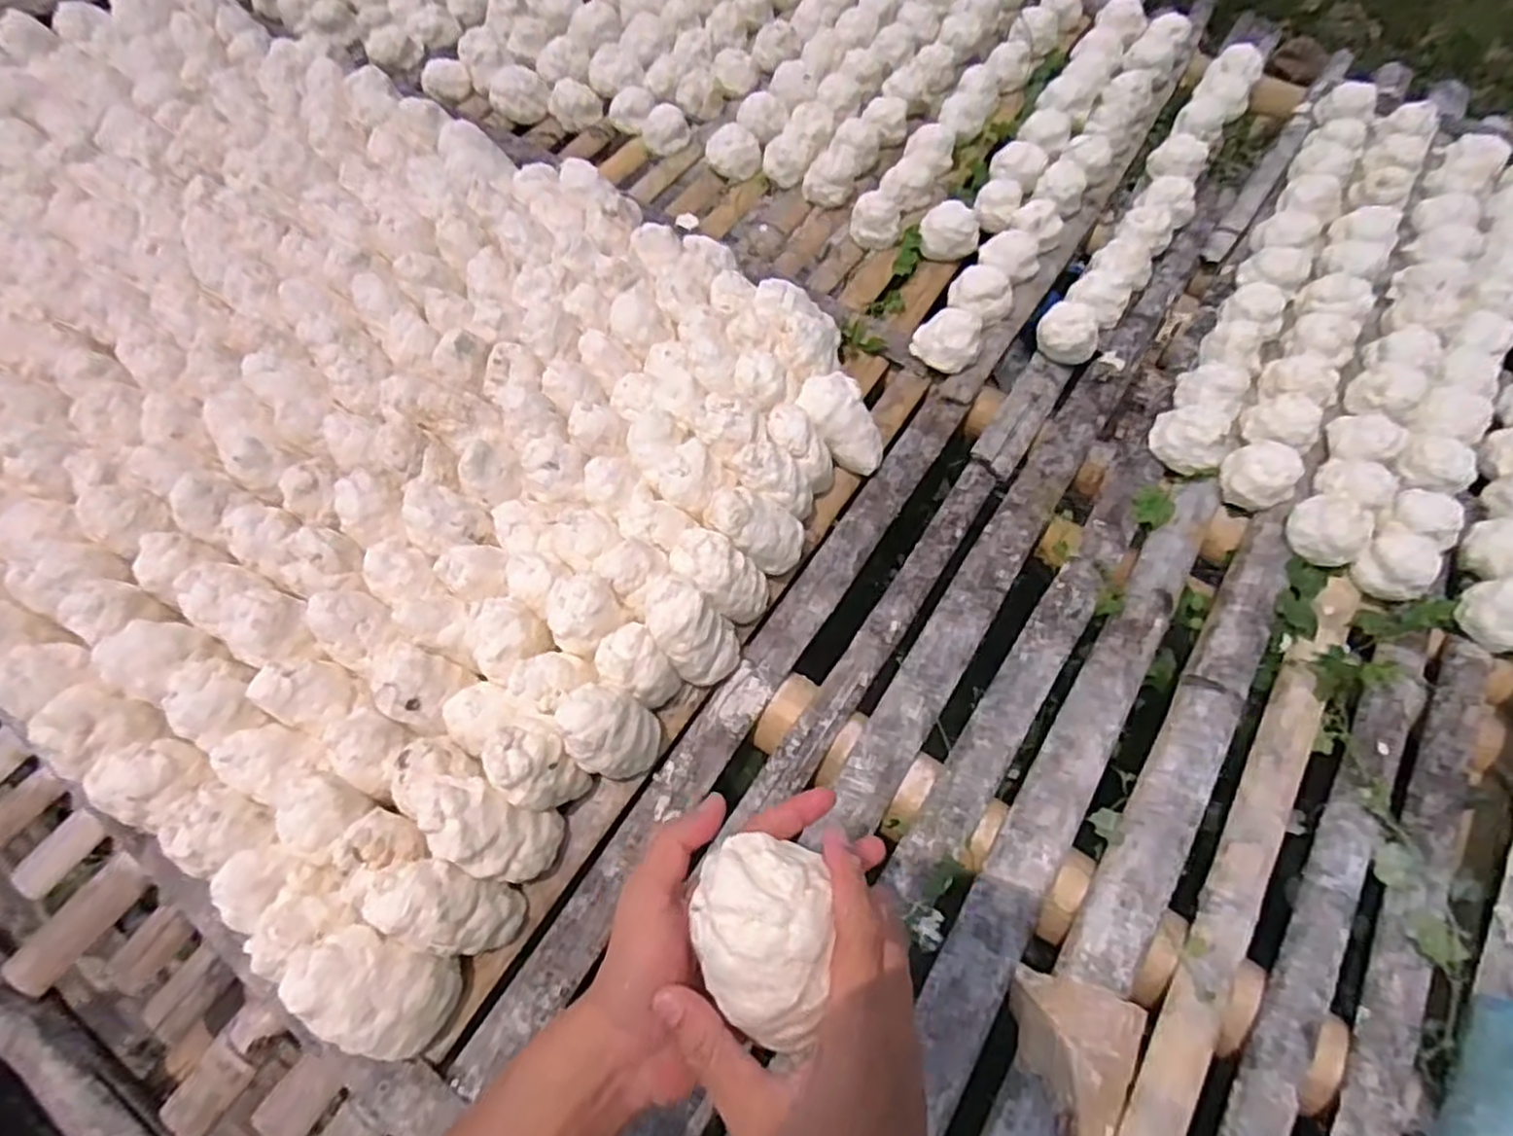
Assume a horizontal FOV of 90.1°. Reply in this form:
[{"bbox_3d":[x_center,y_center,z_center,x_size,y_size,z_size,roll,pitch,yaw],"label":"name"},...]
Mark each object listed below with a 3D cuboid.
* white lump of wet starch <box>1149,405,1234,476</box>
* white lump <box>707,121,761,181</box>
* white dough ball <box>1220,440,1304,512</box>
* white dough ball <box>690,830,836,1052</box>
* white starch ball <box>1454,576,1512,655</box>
[{"bbox_3d":[0.485,-0.149,0.837,0.082,0.043,0.080,39,67,20],"label":"white lump of wet starch"},{"bbox_3d":[-0.033,-0.605,1.097,0.075,0.045,0.065,-1,59,-2],"label":"white lump"},{"bbox_3d":[0.552,-0.105,0.822,0.069,0.057,0.070,0,60,0],"label":"white dough ball"},{"bbox_3d":[0.003,0.171,0.347,0.057,0.055,0.081,5,60,3],"label":"white dough ball"},{"bbox_3d":[0.735,0.047,0.738,0.070,0.067,0.077,0,60,0],"label":"white starch ball"}]

